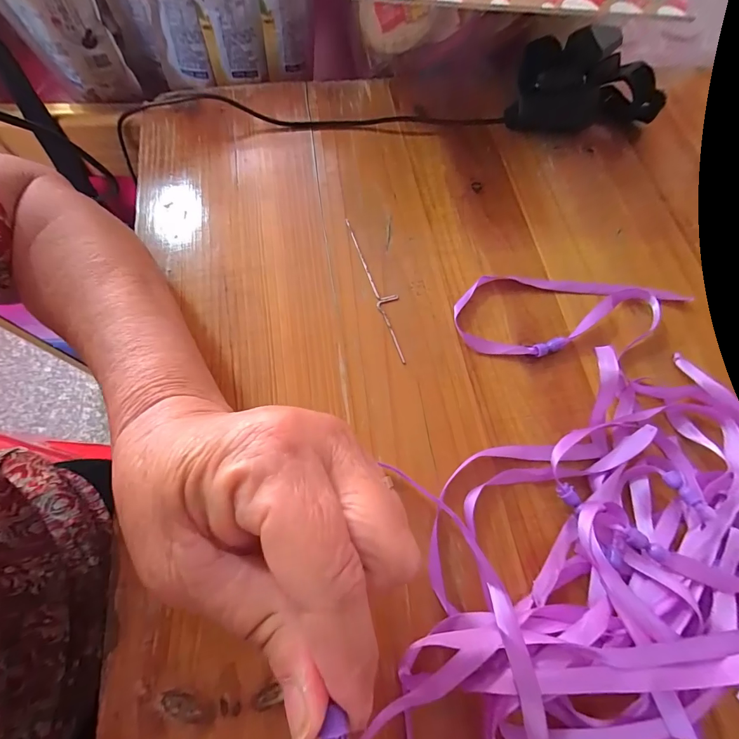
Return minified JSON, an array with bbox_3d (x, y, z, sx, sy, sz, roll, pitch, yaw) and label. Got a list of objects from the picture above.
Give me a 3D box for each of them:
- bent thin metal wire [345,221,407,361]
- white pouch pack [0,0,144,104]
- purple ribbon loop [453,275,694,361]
[{"bbox_3d":[0.009,-0.061,0.269,0.016,0.004,0.122,-17,70,-8],"label":"bent thin metal wire"},{"bbox_3d":[-0.270,-0.300,0.325,0.086,0.133,0.022,-6,69,-4],"label":"white pouch pack"},{"bbox_3d":[0.142,-0.039,0.263,0.163,0.010,0.061,2,69,-1],"label":"purple ribbon loop"}]

